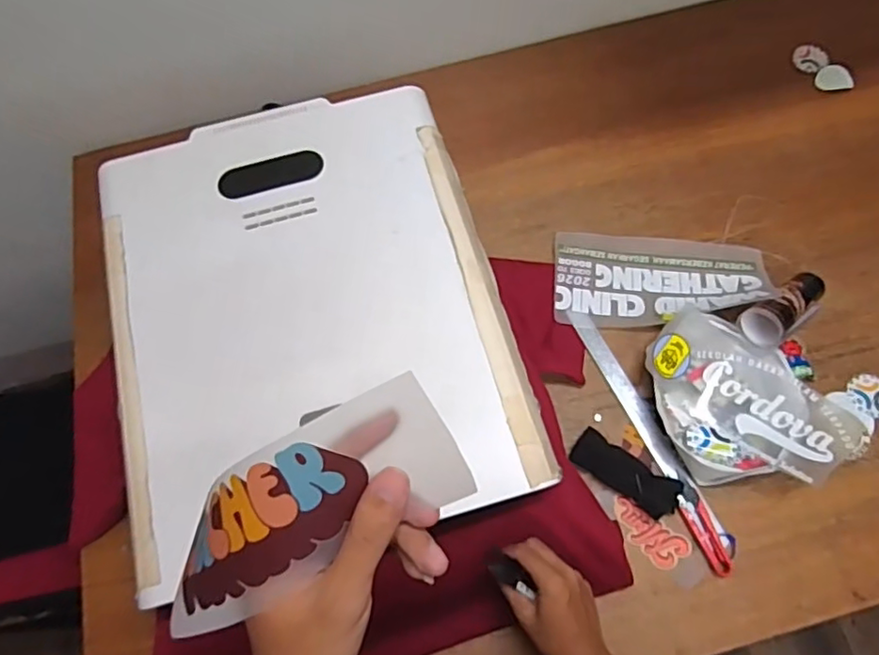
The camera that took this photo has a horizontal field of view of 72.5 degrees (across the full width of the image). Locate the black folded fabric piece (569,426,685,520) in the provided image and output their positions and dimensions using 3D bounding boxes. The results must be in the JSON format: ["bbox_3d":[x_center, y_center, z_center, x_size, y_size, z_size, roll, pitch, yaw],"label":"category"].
[{"bbox_3d":[0.219,0.171,0.705,0.128,0.026,0.049,32,73,14],"label":"black folded fabric piece"}]

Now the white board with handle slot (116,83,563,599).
[{"bbox_3d":[-0.146,-0.028,0.641,0.404,0.027,0.494,-15,68,-4],"label":"white board with handle slot"}]

